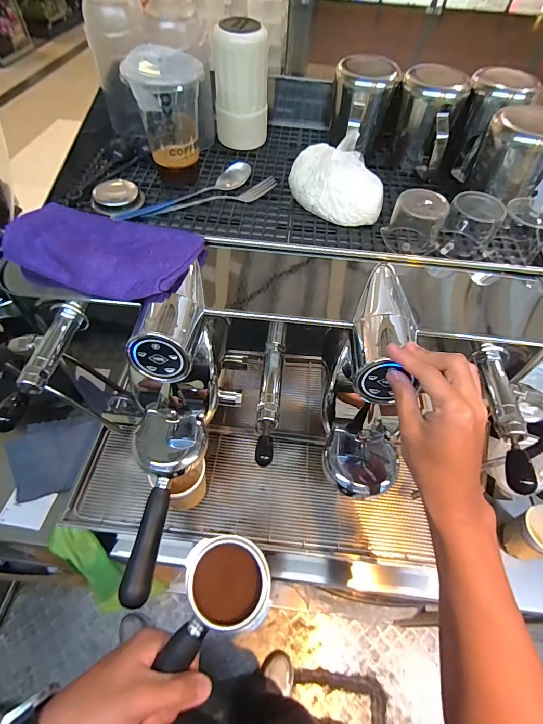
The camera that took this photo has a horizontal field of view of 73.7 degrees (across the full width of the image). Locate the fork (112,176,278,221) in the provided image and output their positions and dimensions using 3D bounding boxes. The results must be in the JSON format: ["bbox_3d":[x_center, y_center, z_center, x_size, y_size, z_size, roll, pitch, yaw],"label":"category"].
[{"bbox_3d":[-0.096,-0.217,0.486,0.223,0.015,0.036,-21,58,-17],"label":"fork"}]

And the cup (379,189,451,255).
[{"bbox_3d":[0.184,-0.177,0.449,0.069,0.058,0.079,35,59,20],"label":"cup"}]

